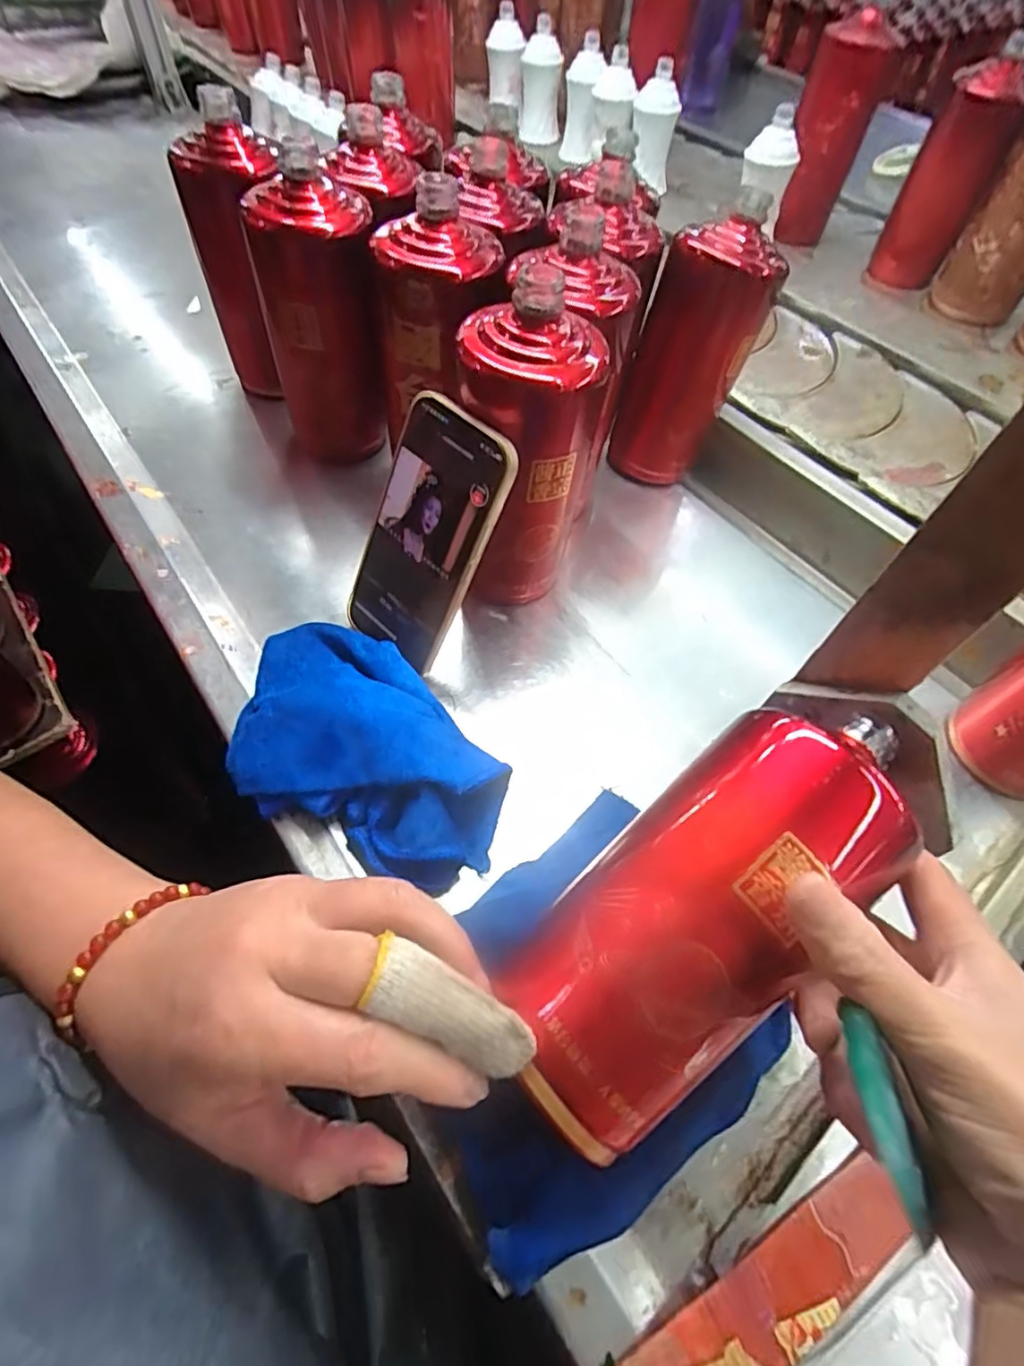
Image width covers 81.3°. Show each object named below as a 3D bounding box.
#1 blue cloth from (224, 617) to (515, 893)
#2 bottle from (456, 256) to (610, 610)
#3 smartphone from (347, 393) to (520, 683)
[{"bbox_3d":[-0.082,0.031,0.335,0.167,0.044,0.113,25,60,12],"label":"blue cloth"},{"bbox_3d":[0.007,-0.122,0.365,0.079,0.193,0.067,9,58,2],"label":"bottle"},{"bbox_3d":[-0.054,-0.083,0.355,0.076,0.156,0.008,42,37,14],"label":"smartphone"}]

